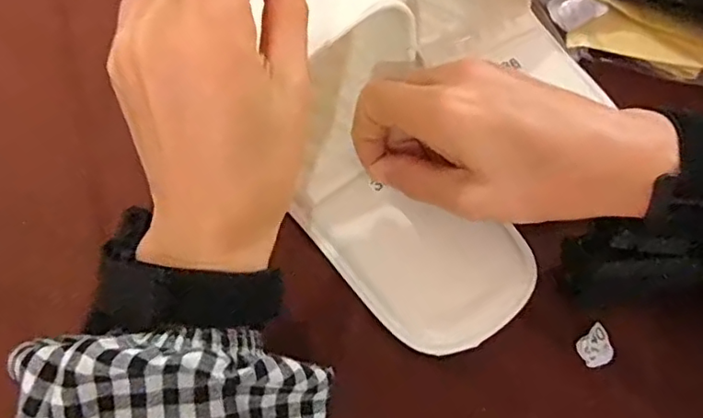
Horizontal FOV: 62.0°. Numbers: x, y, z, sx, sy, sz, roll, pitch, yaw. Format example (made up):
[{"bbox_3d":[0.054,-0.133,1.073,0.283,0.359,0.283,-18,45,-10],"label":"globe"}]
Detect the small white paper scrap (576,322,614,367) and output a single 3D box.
[{"bbox_3d":[0.119,0.067,0.285,0.017,0.004,0.017,-24,72,-11],"label":"small white paper scrap"}]

